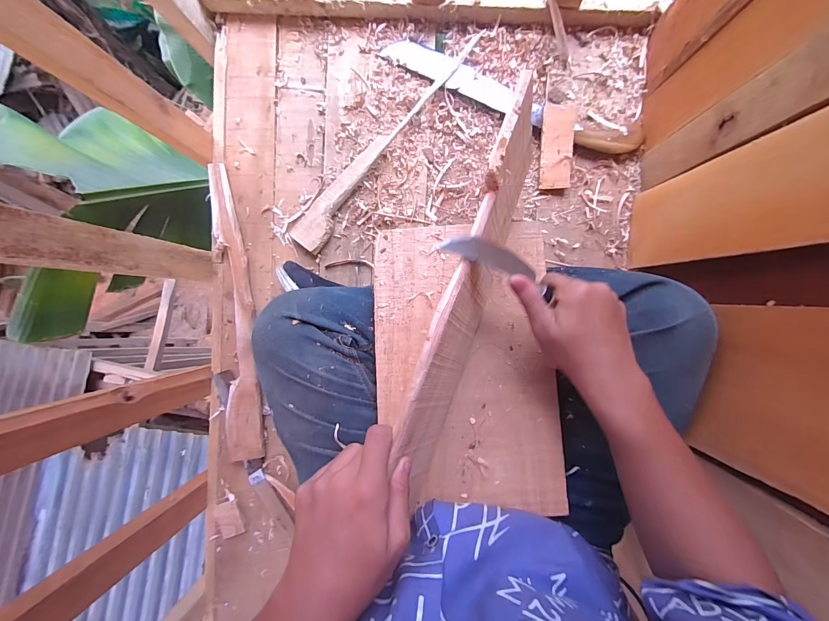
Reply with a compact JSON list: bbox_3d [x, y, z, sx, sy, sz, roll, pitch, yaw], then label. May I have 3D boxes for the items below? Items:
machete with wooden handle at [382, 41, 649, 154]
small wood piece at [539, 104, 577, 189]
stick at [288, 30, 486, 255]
[{"bbox_3d":[0.152,-0.342,0.562,0.429,0.025,0.069,21,93,3],"label":"machete with wooden handle"},{"bbox_3d":[0.224,-0.256,0.549,0.046,0.018,0.120,-2,106,4],"label":"small wood piece"},{"bbox_3d":[-0.053,-0.283,0.579,0.058,0.017,0.440,40,94,2],"label":"stick"}]

